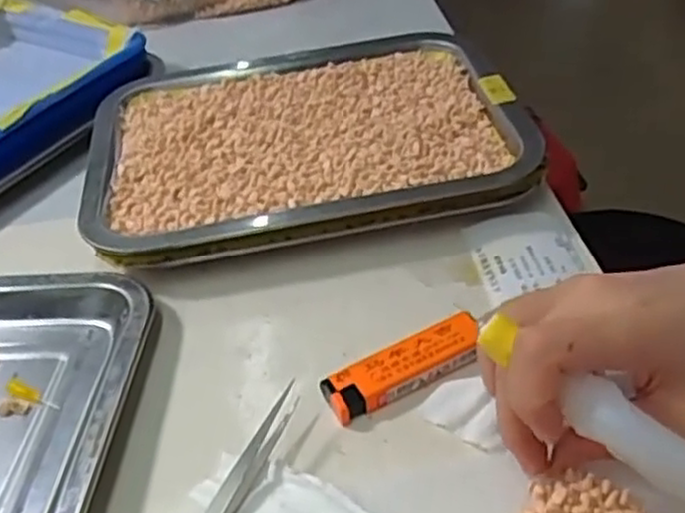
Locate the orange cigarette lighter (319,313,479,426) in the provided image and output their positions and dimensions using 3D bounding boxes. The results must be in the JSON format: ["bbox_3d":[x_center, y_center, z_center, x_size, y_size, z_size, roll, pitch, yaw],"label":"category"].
[{"bbox_3d":[0.029,0.051,0.338,0.079,0.015,0.023,-21,44,-17],"label":"orange cigarette lighter"}]

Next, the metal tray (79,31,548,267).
[{"bbox_3d":[-0.026,-0.078,0.465,0.257,0.027,0.194,-10,42,-5],"label":"metal tray"}]

